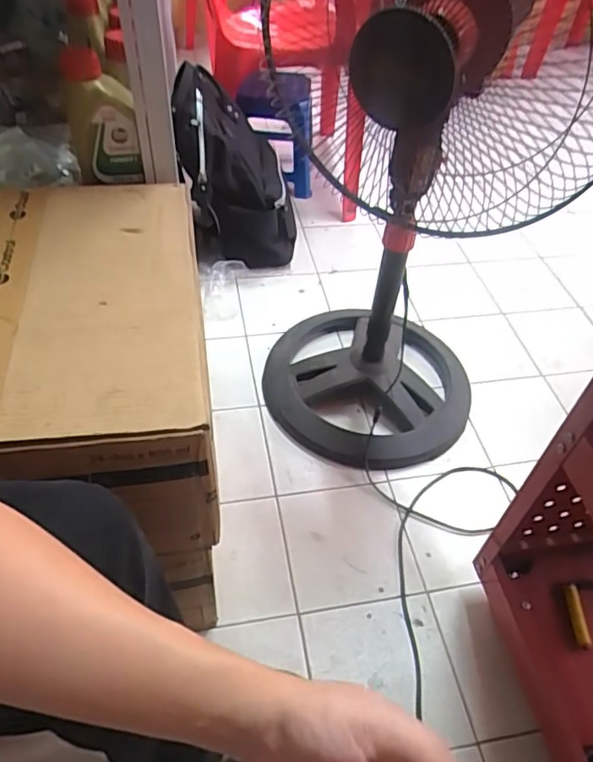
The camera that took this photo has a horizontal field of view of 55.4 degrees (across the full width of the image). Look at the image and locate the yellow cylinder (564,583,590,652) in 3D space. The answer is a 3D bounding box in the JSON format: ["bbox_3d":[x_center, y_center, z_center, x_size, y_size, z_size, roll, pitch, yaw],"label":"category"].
[{"bbox_3d":[0.384,0.322,0.774,0.018,0.022,0.079,2,48,-2],"label":"yellow cylinder"}]

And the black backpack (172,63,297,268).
[{"bbox_3d":[-0.131,-0.470,1.285,0.249,0.388,0.278,0,48,-7],"label":"black backpack"}]

